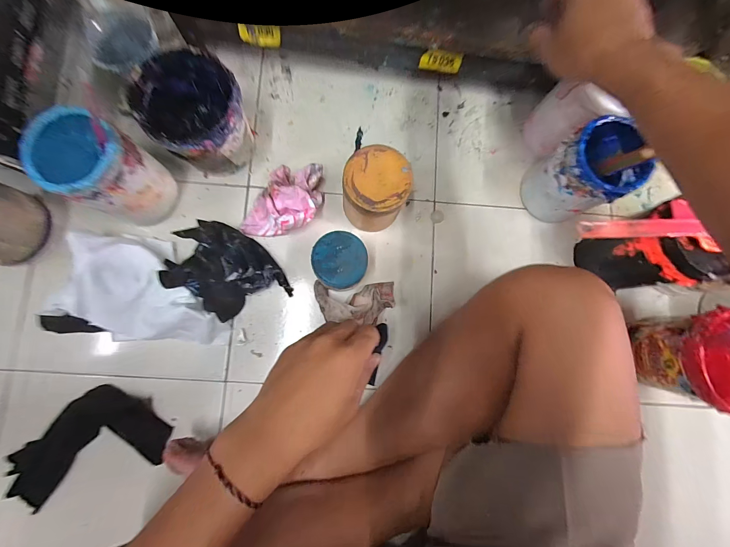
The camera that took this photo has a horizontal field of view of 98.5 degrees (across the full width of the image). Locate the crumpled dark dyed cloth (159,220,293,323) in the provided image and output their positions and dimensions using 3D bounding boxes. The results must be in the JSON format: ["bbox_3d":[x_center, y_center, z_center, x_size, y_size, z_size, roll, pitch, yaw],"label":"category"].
[{"bbox_3d":[-0.193,0.001,0.452,0.162,0.050,0.119,34,82,1],"label":"crumpled dark dyed cloth"}]

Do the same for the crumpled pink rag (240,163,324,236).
[{"bbox_3d":[-0.114,-0.112,0.468,0.091,0.056,0.152,34,82,1],"label":"crumpled pink rag"}]

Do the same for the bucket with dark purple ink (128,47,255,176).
[{"bbox_3d":[-0.225,-0.209,0.440,0.124,0.122,0.115,0,83,-4],"label":"bucket with dark purple ink"}]

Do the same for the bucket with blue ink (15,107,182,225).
[{"bbox_3d":[-0.332,-0.129,0.412,0.106,0.141,0.096,29,82,0],"label":"bucket with blue ink"}]

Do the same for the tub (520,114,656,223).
[{"bbox_3d":[0.304,-0.142,0.454,0.095,0.140,0.098,0,83,-4],"label":"tub"}]

